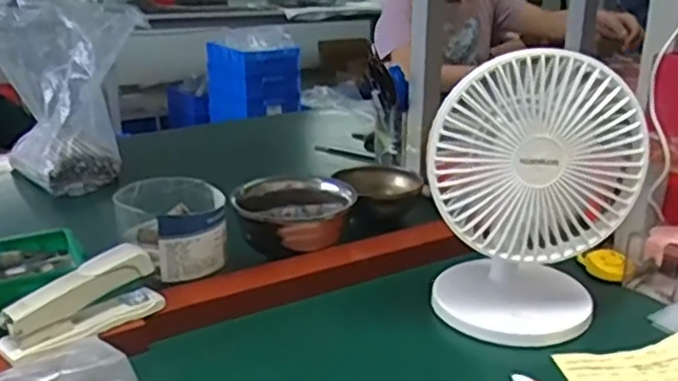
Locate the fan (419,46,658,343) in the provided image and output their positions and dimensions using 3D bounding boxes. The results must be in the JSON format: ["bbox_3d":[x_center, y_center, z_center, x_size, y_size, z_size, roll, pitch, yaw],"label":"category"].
[{"bbox_3d":[0.158,0.000,0.562,0.154,0.216,0.106,5,21,14],"label":"fan"}]

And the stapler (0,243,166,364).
[{"bbox_3d":[-0.195,0.081,0.527,0.027,0.055,0.121,17,26,40],"label":"stapler"}]

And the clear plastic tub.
[{"bbox_3d":[-0.156,0.031,0.646,0.102,0.065,0.106,-4,20,-9],"label":"clear plastic tub"}]

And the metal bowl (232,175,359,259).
[{"bbox_3d":[-0.044,0.028,0.735,0.123,0.059,0.123,0,20,0],"label":"metal bowl"}]

